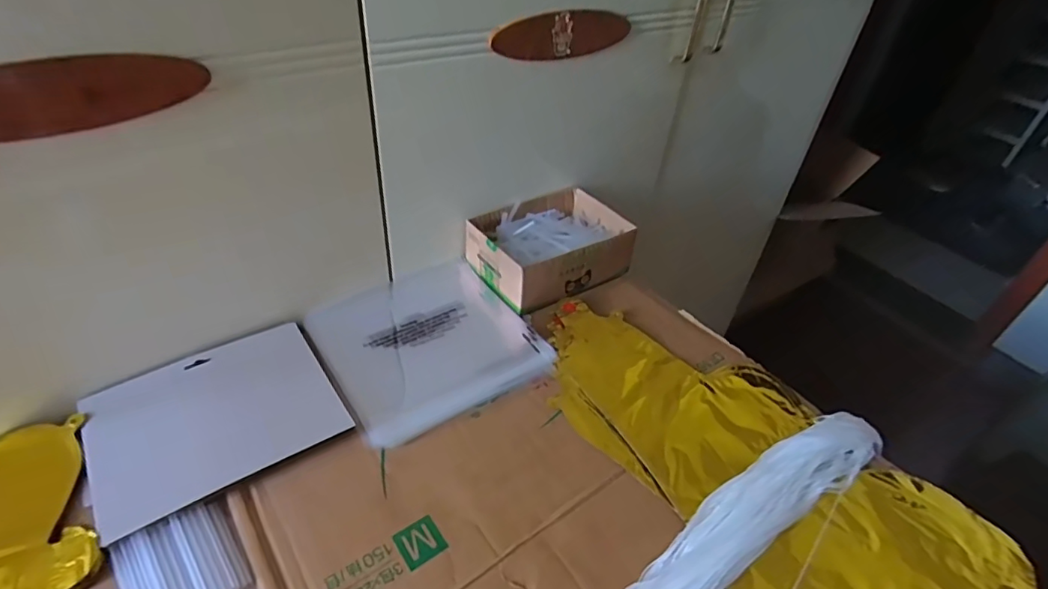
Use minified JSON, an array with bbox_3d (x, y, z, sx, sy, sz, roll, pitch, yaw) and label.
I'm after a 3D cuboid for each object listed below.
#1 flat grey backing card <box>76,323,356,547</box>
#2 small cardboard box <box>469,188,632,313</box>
[{"bbox_3d":[-0.280,0.108,0.487,0.194,0.009,0.158,-24,49,-30],"label":"flat grey backing card"},{"bbox_3d":[0.034,-0.066,0.686,0.190,0.063,0.144,-22,48,-29],"label":"small cardboard box"}]

